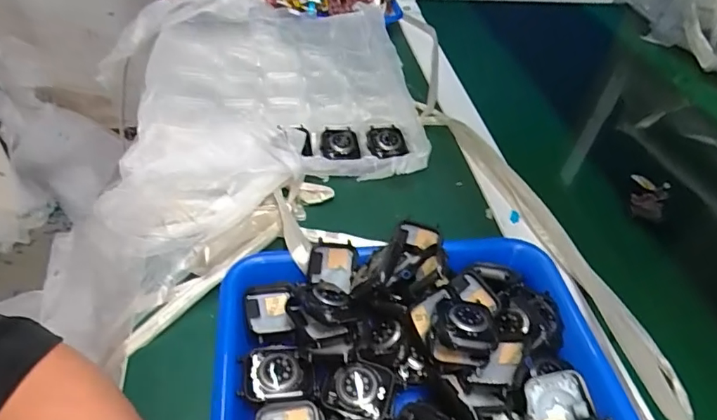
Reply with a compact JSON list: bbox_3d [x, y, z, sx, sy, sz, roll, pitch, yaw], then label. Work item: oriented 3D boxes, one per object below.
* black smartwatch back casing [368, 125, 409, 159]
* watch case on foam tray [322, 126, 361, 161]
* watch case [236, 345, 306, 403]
[{"bbox_3d":[0.028,-0.070,0.531,0.039,0.011,0.053,-1,43,-6],"label":"black smartwatch back casing"},{"bbox_3d":[-0.019,-0.066,0.521,0.037,0.010,0.052,-3,44,-8],"label":"watch case on foam tray"},{"bbox_3d":[-0.054,0.099,0.317,0.038,0.009,0.035,-5,44,-10],"label":"watch case"}]

